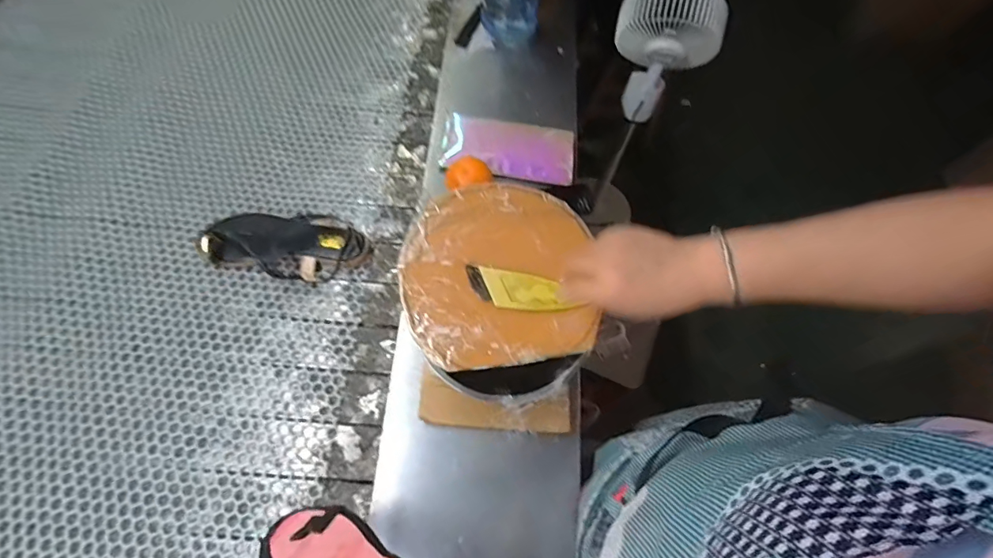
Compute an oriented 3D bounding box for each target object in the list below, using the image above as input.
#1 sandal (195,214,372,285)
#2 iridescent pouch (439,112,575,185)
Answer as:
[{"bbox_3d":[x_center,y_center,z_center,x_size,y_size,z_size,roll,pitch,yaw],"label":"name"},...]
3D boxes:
[{"bbox_3d":[-0.295,-0.048,0.651,0.218,0.043,0.103,0,65,-2],"label":"sandal"},{"bbox_3d":[0.019,-0.208,0.725,0.205,0.018,0.098,7,76,-1],"label":"iridescent pouch"}]

